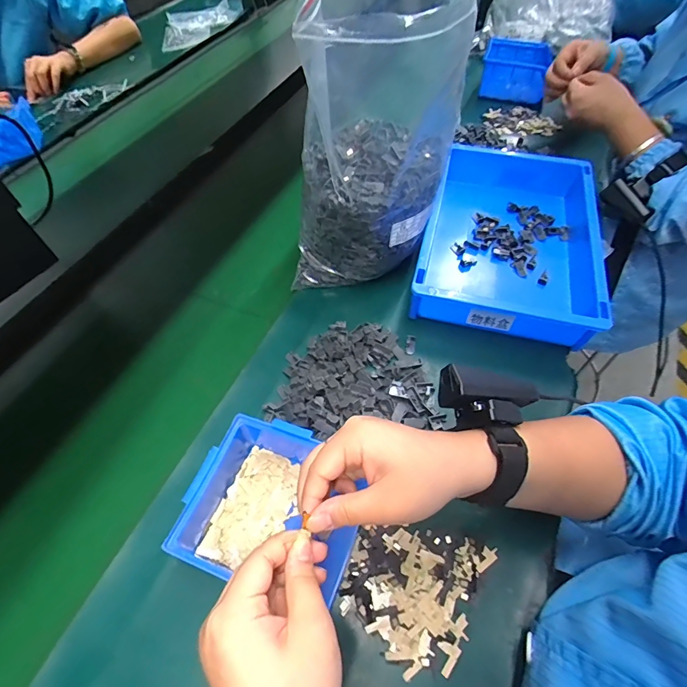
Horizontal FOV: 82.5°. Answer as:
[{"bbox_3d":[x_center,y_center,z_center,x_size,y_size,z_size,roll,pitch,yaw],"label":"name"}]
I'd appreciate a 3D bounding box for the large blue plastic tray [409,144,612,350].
[{"bbox_3d":[0.220,-0.146,0.535,0.206,0.074,0.320,11,57,10],"label":"large blue plastic tray"}]

